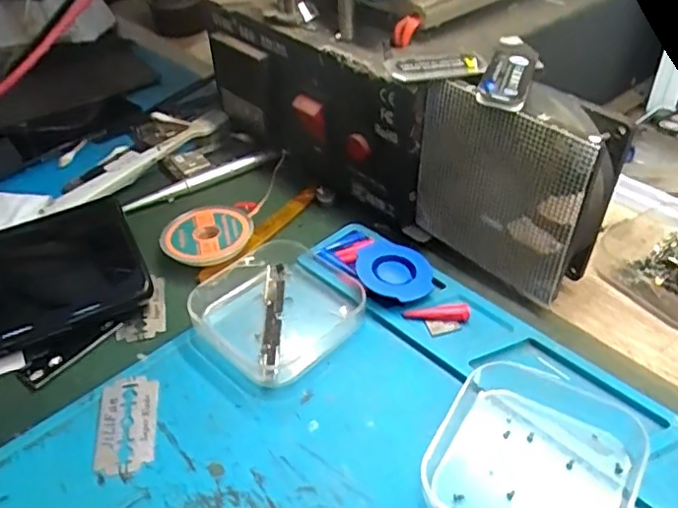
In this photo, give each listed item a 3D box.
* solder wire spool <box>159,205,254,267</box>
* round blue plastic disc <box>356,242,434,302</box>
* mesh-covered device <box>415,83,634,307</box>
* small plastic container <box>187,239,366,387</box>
[{"bbox_3d":[-0.065,-0.009,0.310,0.042,0.010,0.042,-3,41,2],"label":"solder wire spool"},{"bbox_3d":[0.024,0.009,0.280,0.035,0.011,0.031,8,43,14],"label":"round blue plastic disc"},{"bbox_3d":[0.074,-0.030,0.267,0.079,0.083,0.026,31,52,34],"label":"mesh-covered device"},{"bbox_3d":[-0.027,0.021,0.273,0.067,0.015,0.065,-33,48,-28],"label":"small plastic container"}]

